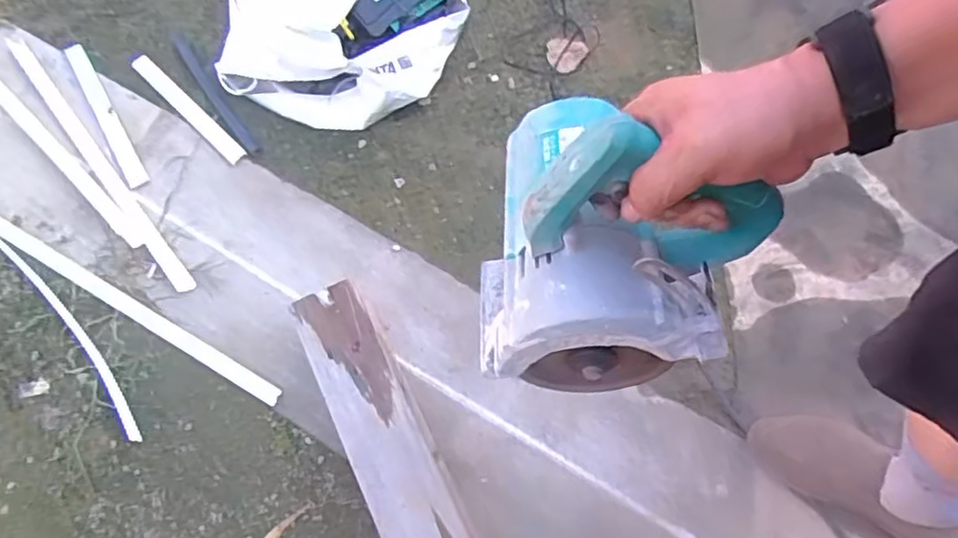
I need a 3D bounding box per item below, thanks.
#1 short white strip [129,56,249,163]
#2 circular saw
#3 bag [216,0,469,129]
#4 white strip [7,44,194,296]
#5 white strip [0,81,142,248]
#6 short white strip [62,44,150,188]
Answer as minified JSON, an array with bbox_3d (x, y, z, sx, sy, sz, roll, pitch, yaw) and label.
[{"bbox_3d":[-0.483,-0.267,1.086,0.294,0.009,0.027,42,73,18],"label":"short white strip"},{"bbox_3d":[0.087,-0.041,0.432,0.169,0.177,0.192,-1,66,1],"label":"circular saw"},{"bbox_3d":[-0.219,-0.394,1.040,0.381,0.168,0.271,-7,66,-1],"label":"bag"},{"bbox_3d":[-0.619,-0.185,1.056,0.028,0.010,0.607,-37,70,-14],"label":"white strip"},{"bbox_3d":[-0.784,-0.275,1.104,0.754,0.006,0.031,40,73,17],"label":"white strip"},{"bbox_3d":[-0.620,-0.259,1.089,0.034,0.009,0.330,-30,68,-11],"label":"short white strip"}]

